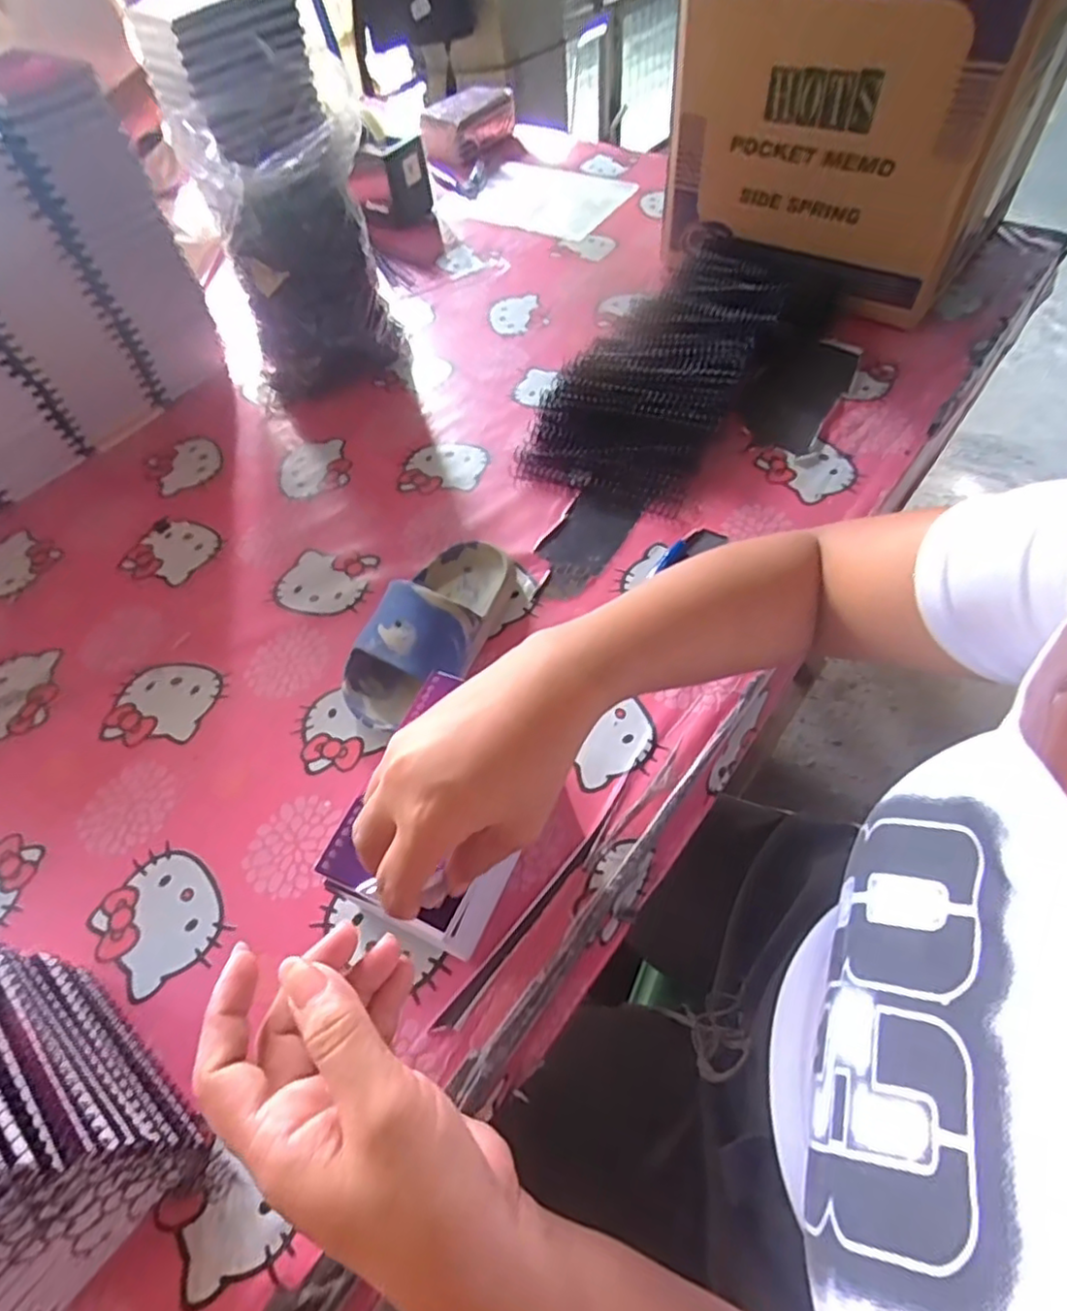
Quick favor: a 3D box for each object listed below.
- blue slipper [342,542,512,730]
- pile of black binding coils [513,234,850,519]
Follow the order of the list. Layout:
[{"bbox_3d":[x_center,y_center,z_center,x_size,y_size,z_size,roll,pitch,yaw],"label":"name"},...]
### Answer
[{"bbox_3d":[-0.072,-0.025,0.482,0.074,0.059,0.169,20,60,17],"label":"blue slipper"},{"bbox_3d":[0.144,-0.287,0.638,0.187,0.053,0.377,30,63,22],"label":"pile of black binding coils"}]

